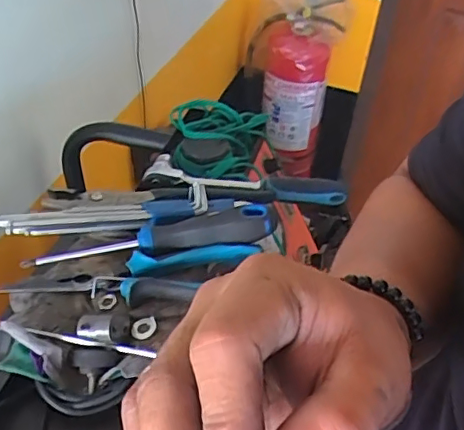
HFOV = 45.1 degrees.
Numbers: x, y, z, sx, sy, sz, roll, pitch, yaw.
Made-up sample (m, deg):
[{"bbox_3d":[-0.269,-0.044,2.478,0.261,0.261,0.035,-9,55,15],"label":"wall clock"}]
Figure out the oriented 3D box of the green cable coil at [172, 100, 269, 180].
[{"bbox_3d":[-0.009,-0.077,0.579,0.101,0.035,0.118,0,43,-5],"label":"green cable coil"}]

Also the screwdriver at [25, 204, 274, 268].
[{"bbox_3d":[-0.066,0.019,0.449,0.203,0.024,0.024,-10,40,4],"label":"screwdriver"}]

